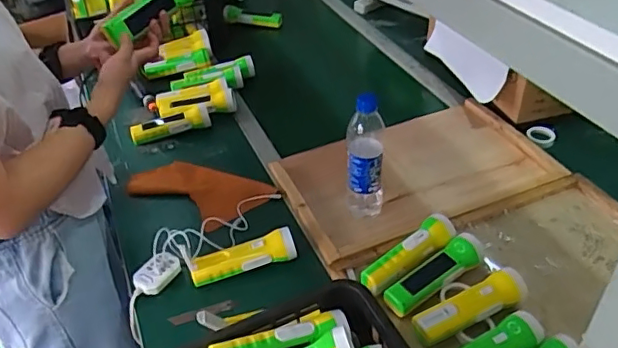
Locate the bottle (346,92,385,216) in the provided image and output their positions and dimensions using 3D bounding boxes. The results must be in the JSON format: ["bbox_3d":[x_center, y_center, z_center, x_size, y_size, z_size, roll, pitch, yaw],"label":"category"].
[{"bbox_3d":[0.092,-0.026,0.922,0.061,0.233,0.054,-1,39,7],"label":"bottle"}]

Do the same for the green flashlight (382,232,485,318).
[{"bbox_3d":[0.192,0.151,0.838,0.181,0.045,0.049,-26,43,-22],"label":"green flashlight"}]

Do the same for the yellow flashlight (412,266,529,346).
[{"bbox_3d":[0.223,0.189,0.779,0.180,0.048,0.047,-21,42,-18],"label":"yellow flashlight"}]

